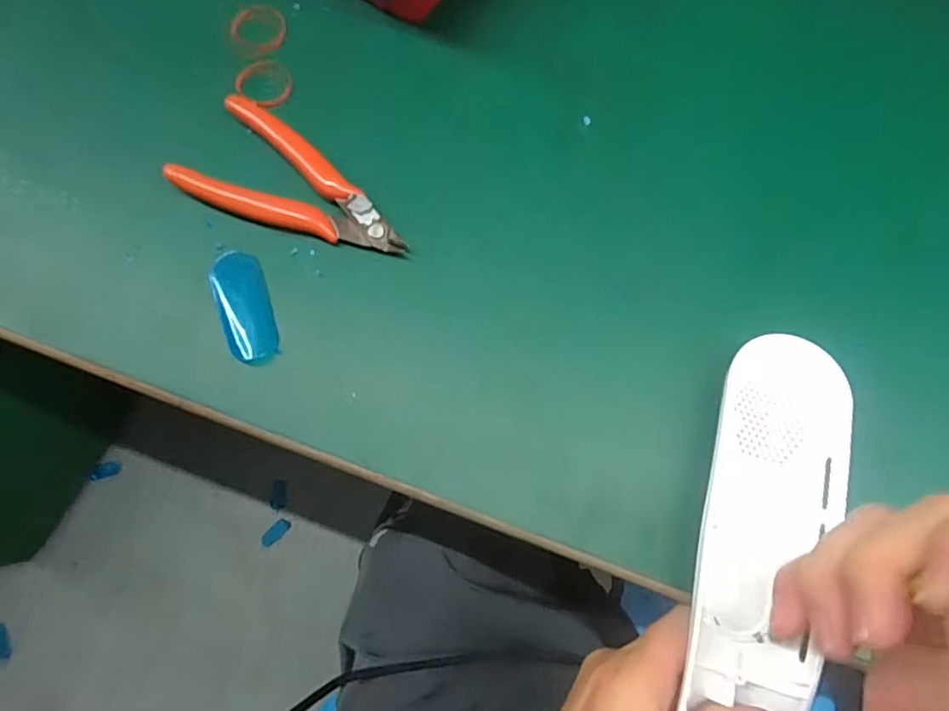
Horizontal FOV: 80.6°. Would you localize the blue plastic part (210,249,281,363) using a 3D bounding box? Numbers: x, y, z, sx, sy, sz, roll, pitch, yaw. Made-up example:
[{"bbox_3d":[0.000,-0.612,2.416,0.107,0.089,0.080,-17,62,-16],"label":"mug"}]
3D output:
[{"bbox_3d":[-0.111,-0.022,0.272,0.025,0.010,0.056,-19,76,-5],"label":"blue plastic part"}]

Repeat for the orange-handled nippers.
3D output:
[{"bbox_3d":[-0.090,-0.080,0.276,0.115,0.017,0.057,34,78,8],"label":"orange-handled nippers"}]

